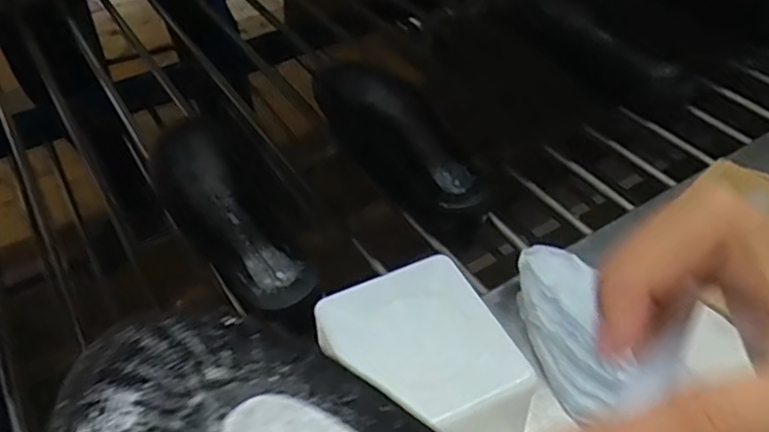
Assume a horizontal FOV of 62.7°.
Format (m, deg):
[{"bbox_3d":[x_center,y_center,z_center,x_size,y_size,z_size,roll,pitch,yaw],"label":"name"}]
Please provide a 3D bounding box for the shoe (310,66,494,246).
[{"bbox_3d":[0.017,-0.084,0.672,0.089,0.071,0.258,-29,63,-24],"label":"shoe"}]

